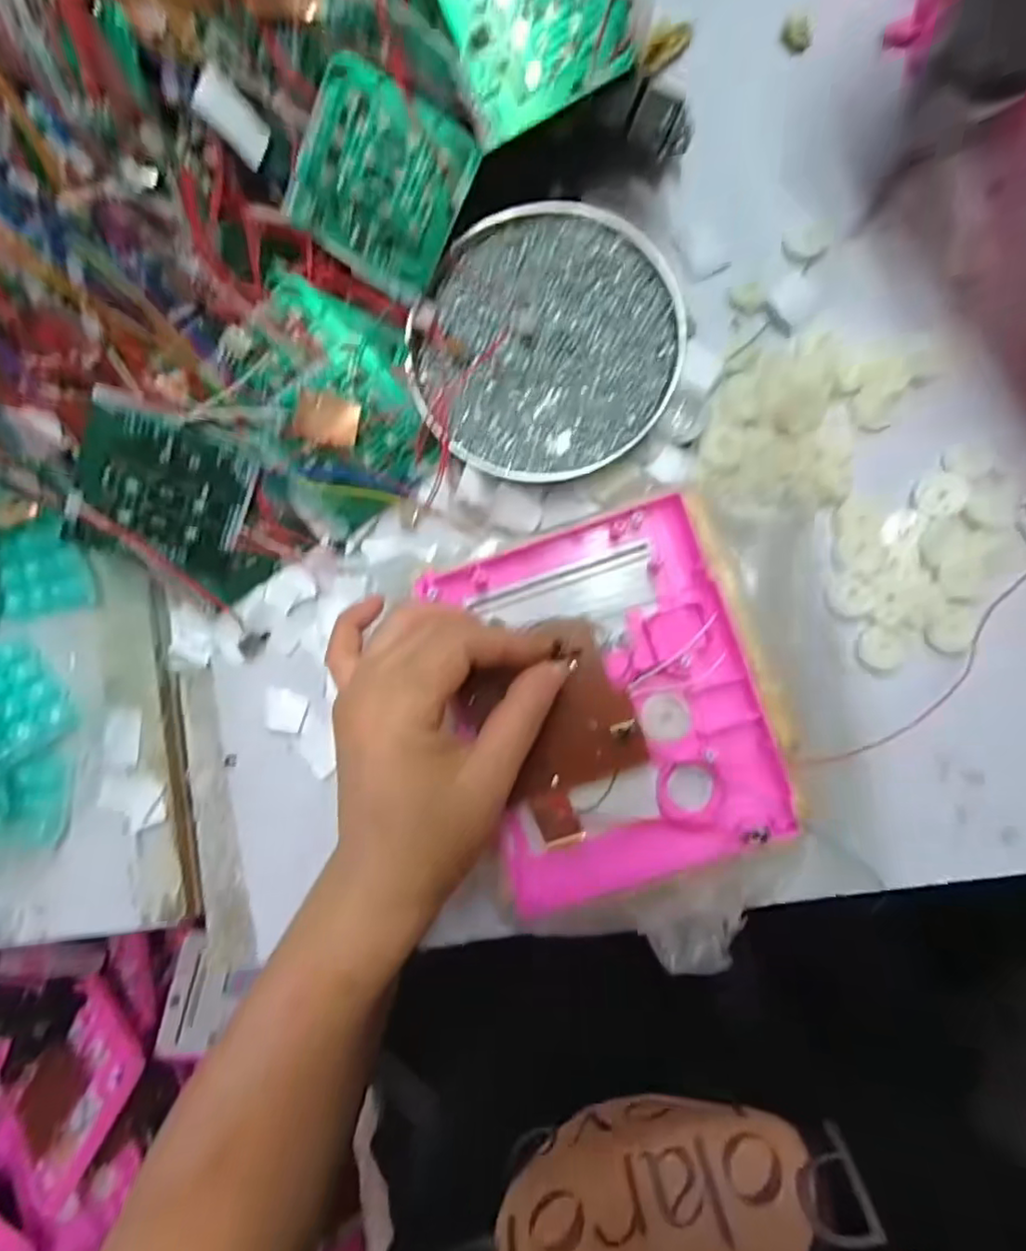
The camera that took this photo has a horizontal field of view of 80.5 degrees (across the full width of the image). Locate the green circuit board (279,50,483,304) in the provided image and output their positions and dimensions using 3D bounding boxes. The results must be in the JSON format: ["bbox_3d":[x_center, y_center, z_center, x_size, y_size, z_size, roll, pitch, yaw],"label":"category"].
[{"bbox_3d":[-0.061,-0.204,0.281,0.070,0.004,0.072,25,115,-17],"label":"green circuit board"}]

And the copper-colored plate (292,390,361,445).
[{"bbox_3d":[-0.093,-0.103,0.304,0.029,0.004,0.022,11,103,-14],"label":"copper-colored plate"}]

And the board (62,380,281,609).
[{"bbox_3d":[-0.162,-0.059,0.300,0.089,0.007,0.081,15,107,-32],"label":"board"}]

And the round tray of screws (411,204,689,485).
[{"bbox_3d":[0.017,-0.141,0.312,0.128,0.019,0.132,0,88,4],"label":"round tray of screws"}]

